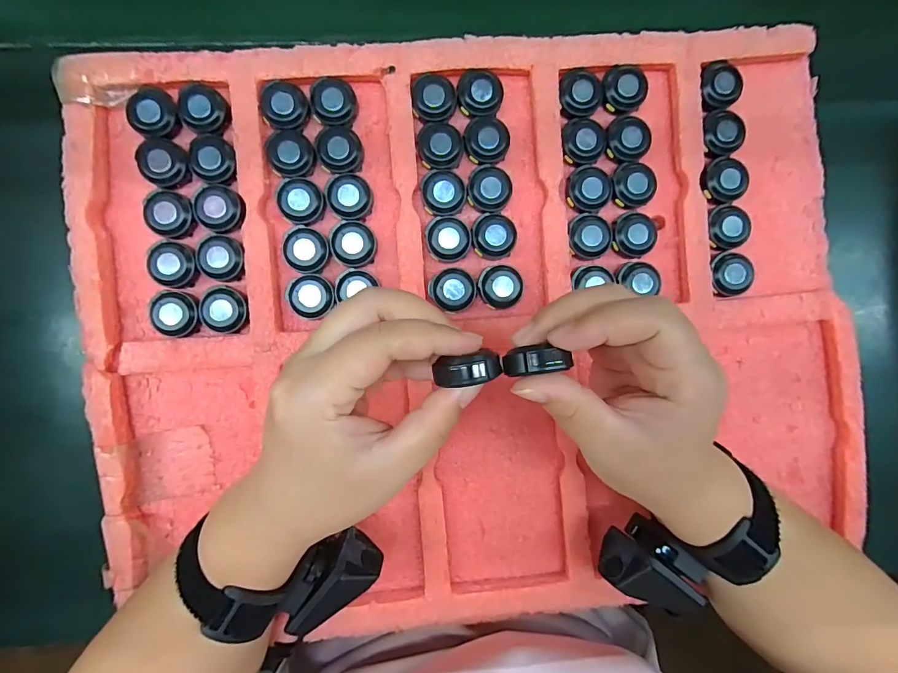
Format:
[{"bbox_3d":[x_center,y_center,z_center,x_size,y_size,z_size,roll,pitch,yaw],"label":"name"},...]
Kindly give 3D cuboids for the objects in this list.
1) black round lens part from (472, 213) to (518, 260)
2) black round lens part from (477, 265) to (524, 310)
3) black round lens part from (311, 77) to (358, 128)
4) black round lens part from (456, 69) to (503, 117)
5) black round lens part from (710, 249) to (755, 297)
[{"bbox_3d":[0.030,-0.067,0.292,0.029,0.013,0.029,0,92,-3],"label":"black round lens part"},{"bbox_3d":[0.034,-0.033,0.290,0.029,0.011,0.028,0,92,-3],"label":"black round lens part"},{"bbox_3d":[-0.075,-0.151,0.283,0.028,0.010,0.029,0,92,-3],"label":"black round lens part"},{"bbox_3d":[0.021,-0.160,0.287,0.030,0.011,0.028,0,92,-3],"label":"black round lens part"},{"bbox_3d":[0.195,-0.044,0.301,0.035,0.016,0.032,0,92,-3],"label":"black round lens part"}]

